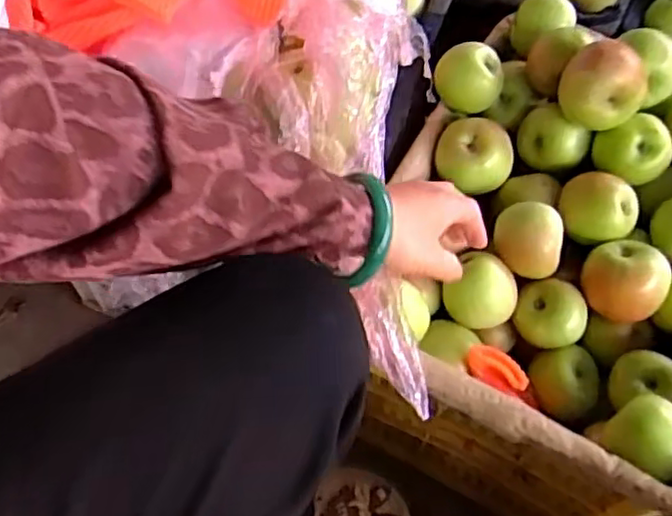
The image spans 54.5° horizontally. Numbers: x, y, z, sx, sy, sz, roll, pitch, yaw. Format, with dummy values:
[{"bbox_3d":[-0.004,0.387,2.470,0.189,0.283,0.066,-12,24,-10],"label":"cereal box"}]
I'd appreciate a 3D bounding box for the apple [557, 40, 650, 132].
[{"bbox_3d":[0.248,-0.162,0.606,0.074,0.064,0.062,22,65,9],"label":"apple"}]

